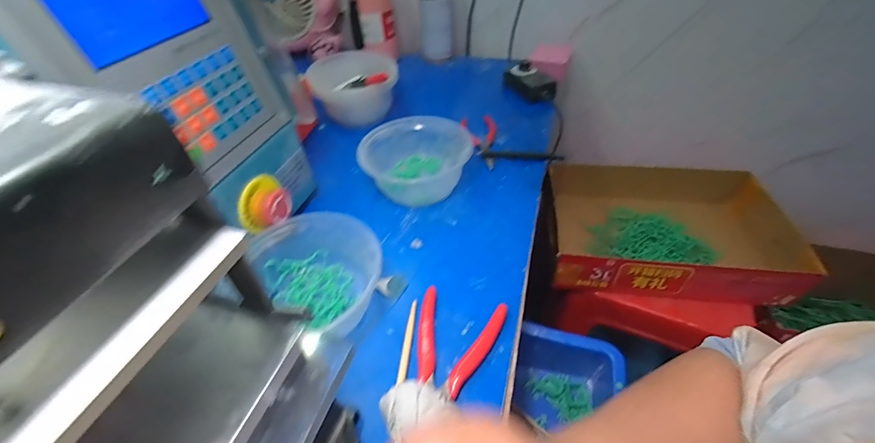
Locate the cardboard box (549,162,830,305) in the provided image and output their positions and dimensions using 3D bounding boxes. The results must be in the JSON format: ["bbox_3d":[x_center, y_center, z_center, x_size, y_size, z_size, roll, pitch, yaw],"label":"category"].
[{"bbox_3d":[0.445,0.013,0.725,0.433,0.095,0.272,5,45,8],"label":"cardboard box"}]

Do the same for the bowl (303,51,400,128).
[{"bbox_3d":[-0.133,-0.218,0.606,0.137,0.085,0.134,-2,44,2],"label":"bowl"}]

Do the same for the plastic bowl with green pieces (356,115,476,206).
[{"bbox_3d":[-0.029,-0.077,0.474,0.115,0.061,0.126,26,51,27],"label":"plastic bowl with green pieces"}]

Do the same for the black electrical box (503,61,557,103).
[{"bbox_3d":[0.158,-0.240,0.639,0.049,0.037,0.098,-18,46,-15],"label":"black electrical box"}]

